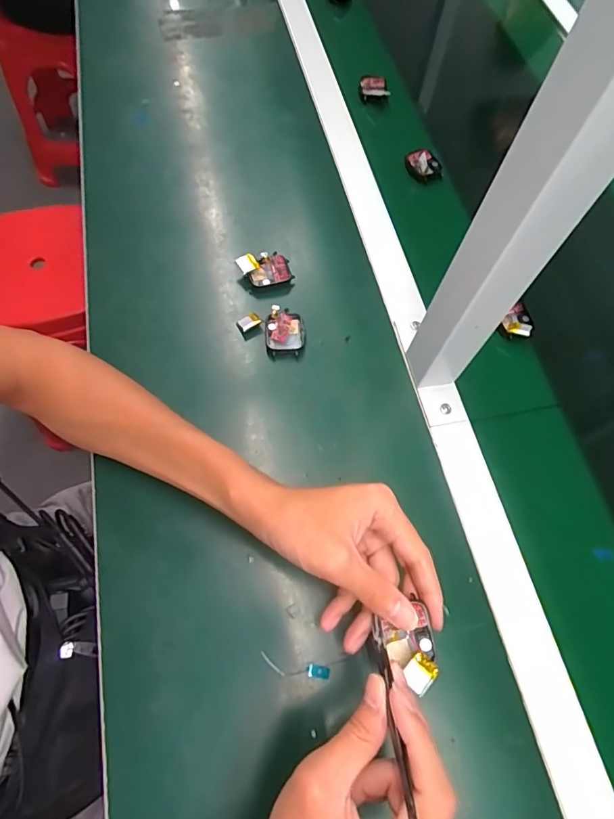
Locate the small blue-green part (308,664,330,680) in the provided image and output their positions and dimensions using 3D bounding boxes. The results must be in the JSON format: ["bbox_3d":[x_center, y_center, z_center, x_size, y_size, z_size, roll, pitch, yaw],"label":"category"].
[{"bbox_3d":[0.009,0.194,0.338,0.016,0.004,0.008,10,64,2],"label":"small blue-green part"}]

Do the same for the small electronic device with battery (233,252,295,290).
[{"bbox_3d":[-0.042,-0.145,0.475,0.051,0.020,0.033,-18,67,-11],"label":"small electronic device with battery"}]

